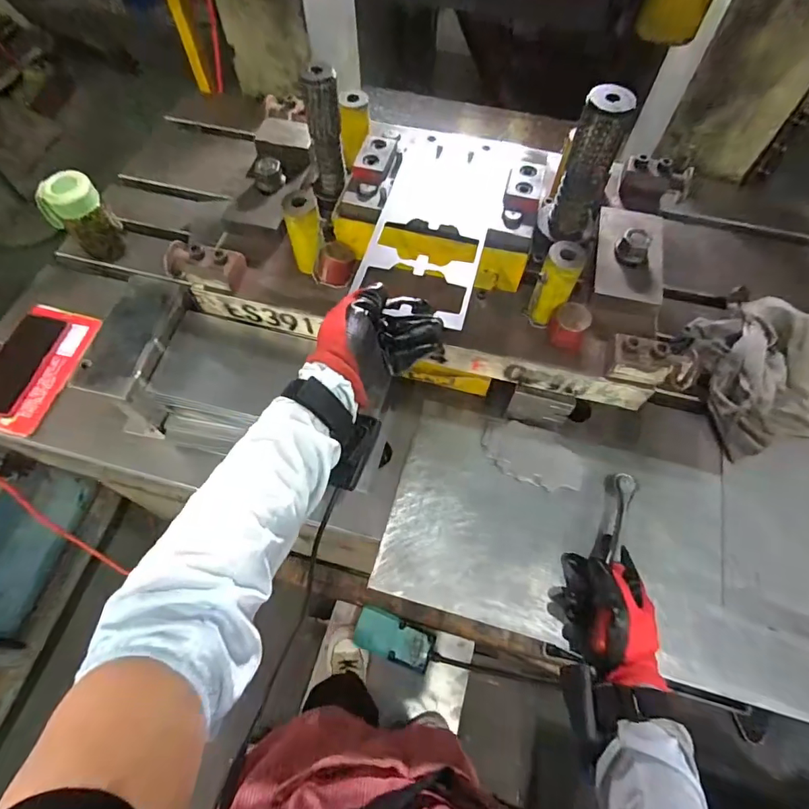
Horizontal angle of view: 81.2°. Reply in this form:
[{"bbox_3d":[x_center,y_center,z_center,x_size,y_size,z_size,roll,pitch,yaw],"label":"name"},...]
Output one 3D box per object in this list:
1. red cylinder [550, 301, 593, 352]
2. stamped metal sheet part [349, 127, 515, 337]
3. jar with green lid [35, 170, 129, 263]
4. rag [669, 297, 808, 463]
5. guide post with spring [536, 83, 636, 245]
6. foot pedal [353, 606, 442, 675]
[{"bbox_3d":[0.191,-0.090,0.544,0.042,0.047,0.031,29,66,14],"label":"red cylinder"},{"bbox_3d":[0.040,-0.214,0.534,0.129,0.008,0.290,13,63,4],"label":"stamped metal sheet part"},{"bbox_3d":[-0.495,-0.287,0.730,0.060,0.118,0.069,22,64,11],"label":"jar with green lid"},{"bbox_3d":[0.506,-0.054,0.656,0.186,0.067,0.225,-7,62,-4],"label":"rag"},{"bbox_3d":[0.193,-0.247,0.512,0.062,0.160,0.048,23,64,11],"label":"guide post with spring"},{"bbox_3d":[-0.010,0.600,1.192,0.239,0.049,0.099,30,64,-10],"label":"foot pedal"}]

